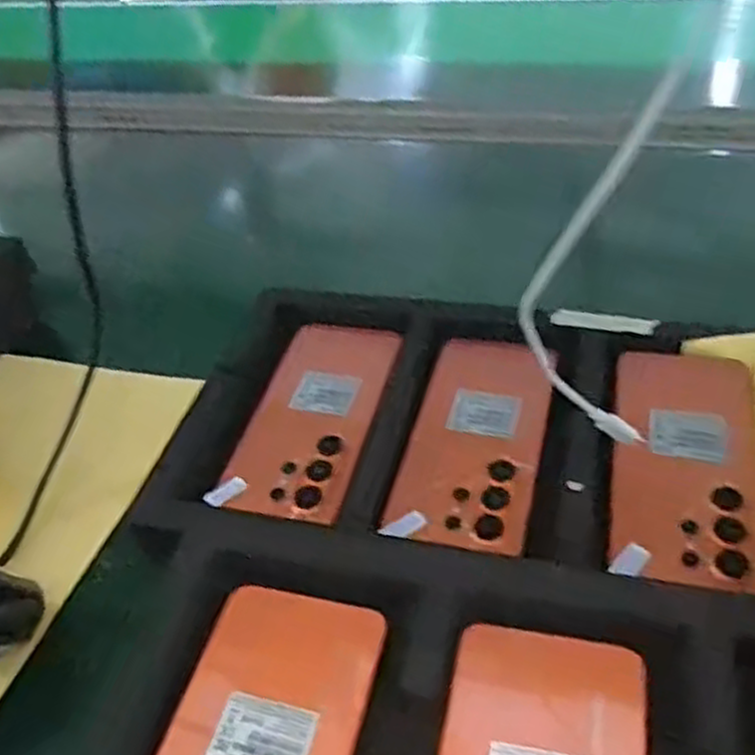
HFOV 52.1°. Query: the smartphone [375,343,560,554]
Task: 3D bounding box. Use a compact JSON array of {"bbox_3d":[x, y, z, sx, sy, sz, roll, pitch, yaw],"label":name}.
[{"bbox_3d":[0.061,0.034,0.468,0.078,0.010,0.163,8,43,16],"label":"smartphone"}]

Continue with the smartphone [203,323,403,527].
[{"bbox_3d":[-0.039,0.020,0.498,0.078,0.004,0.170,7,43,16],"label":"smartphone"}]

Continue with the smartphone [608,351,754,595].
[{"bbox_3d":[0.176,0.044,0.436,0.080,0.011,0.164,6,42,15],"label":"smartphone"}]

